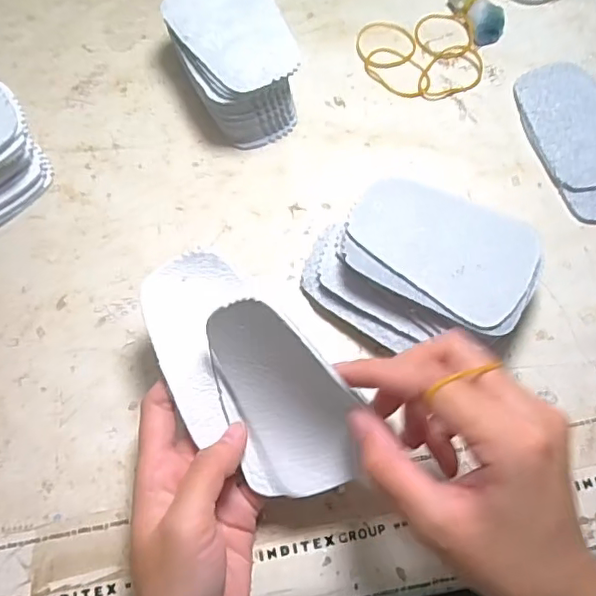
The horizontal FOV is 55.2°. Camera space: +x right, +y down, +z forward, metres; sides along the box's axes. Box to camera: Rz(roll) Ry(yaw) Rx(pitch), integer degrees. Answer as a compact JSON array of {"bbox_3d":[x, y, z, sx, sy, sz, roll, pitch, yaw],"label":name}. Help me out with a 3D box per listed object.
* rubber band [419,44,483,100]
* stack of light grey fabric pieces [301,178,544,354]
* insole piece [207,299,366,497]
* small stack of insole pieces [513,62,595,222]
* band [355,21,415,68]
[{"bbox_3d":[0.107,-0.161,0.403,0.049,0.007,0.035,-22,70,-7],"label":"rubber band"},{"bbox_3d":[0.069,-0.015,0.323,0.121,0.050,0.090,17,70,8],"label":"stack of light grey fabric pieces"},{"bbox_3d":[-0.009,0.047,0.261,0.011,0.068,0.096,-41,107,-52],"label":"insole piece"},{"bbox_3d":[0.192,-0.108,0.379,0.072,0.010,0.119,-14,69,-4],"label":"small stack of insole pieces"},{"bbox_3d":[0.063,-0.186,0.416,0.042,0.004,0.044,-11,69,-3],"label":"band"}]

